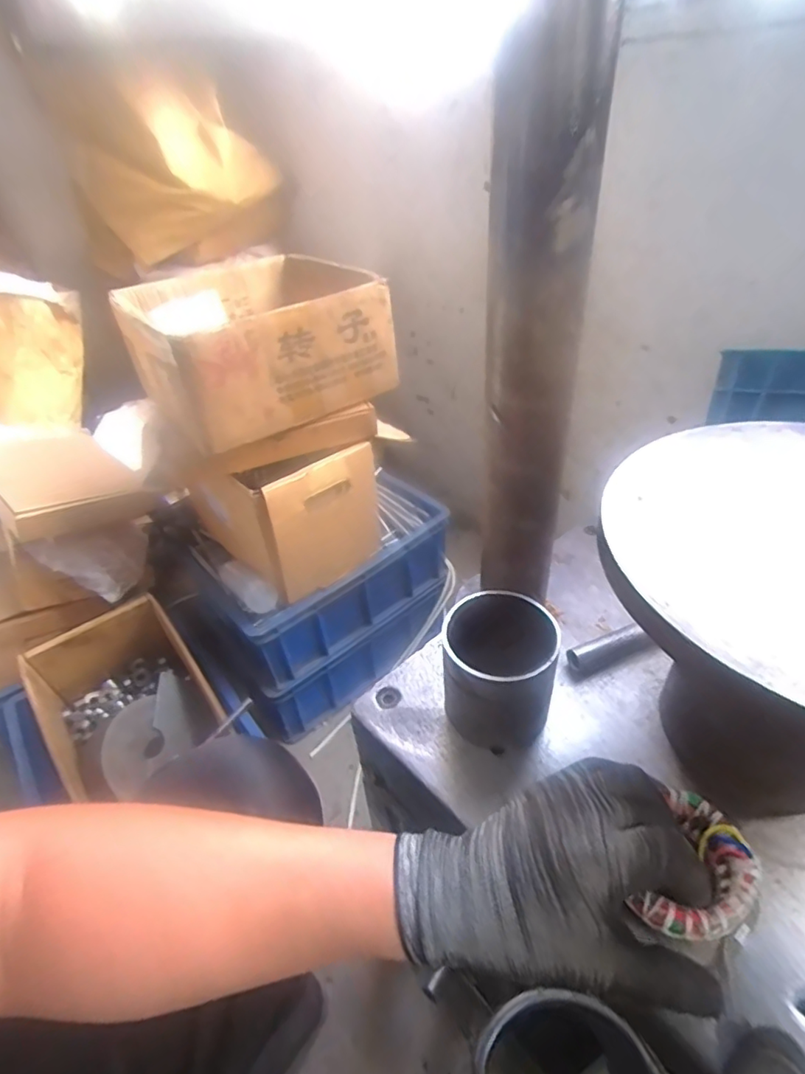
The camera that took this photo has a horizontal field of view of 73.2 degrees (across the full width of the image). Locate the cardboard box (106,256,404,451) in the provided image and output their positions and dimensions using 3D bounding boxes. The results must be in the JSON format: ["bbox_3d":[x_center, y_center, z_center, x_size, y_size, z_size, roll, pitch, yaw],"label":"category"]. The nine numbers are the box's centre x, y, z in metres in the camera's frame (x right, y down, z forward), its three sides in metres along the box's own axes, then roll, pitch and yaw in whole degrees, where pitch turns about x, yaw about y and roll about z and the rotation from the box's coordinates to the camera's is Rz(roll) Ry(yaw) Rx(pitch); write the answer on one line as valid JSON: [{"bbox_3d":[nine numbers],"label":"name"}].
[{"bbox_3d":[-0.192,-0.254,0.703,0.288,0.130,0.271,-29,45,-27],"label":"cardboard box"}]

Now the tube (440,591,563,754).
[{"bbox_3d":[0.078,0.107,0.437,0.085,0.097,0.085,11,41,18],"label":"tube"}]

